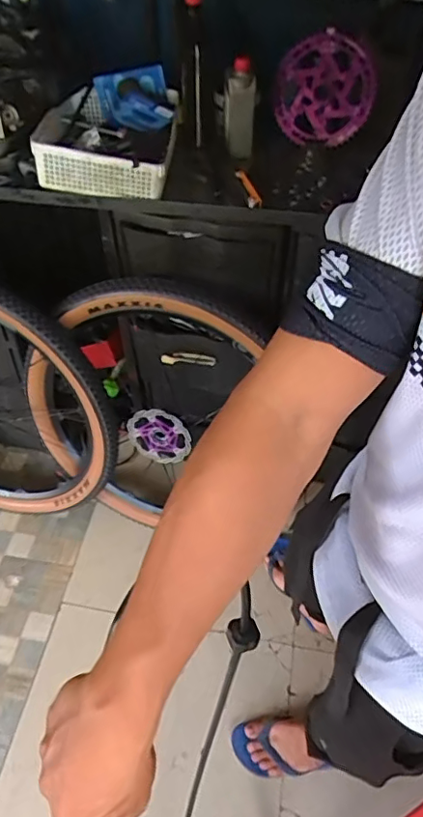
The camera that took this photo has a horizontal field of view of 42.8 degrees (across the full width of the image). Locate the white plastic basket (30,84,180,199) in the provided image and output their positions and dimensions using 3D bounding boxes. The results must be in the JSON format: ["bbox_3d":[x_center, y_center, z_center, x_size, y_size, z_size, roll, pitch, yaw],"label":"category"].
[{"bbox_3d":[-0.195,-0.542,1.077,0.243,0.083,0.339,4,50,3],"label":"white plastic basket"}]

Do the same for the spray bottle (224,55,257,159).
[{"bbox_3d":[0.056,-0.593,1.066,0.059,0.171,0.053,0,50,0],"label":"spray bottle"}]

